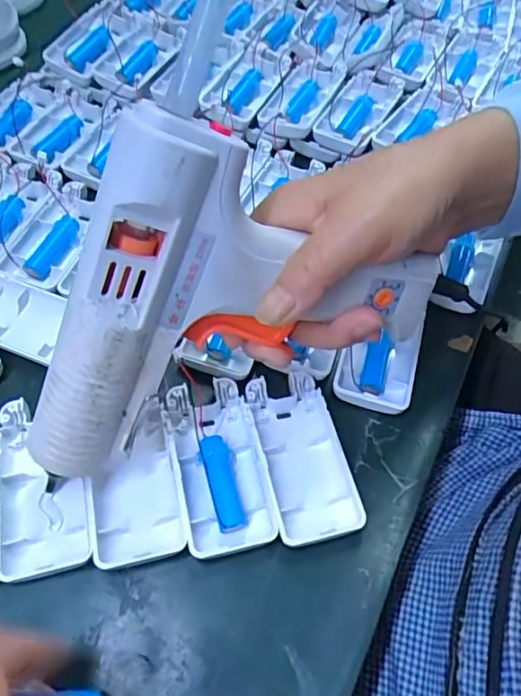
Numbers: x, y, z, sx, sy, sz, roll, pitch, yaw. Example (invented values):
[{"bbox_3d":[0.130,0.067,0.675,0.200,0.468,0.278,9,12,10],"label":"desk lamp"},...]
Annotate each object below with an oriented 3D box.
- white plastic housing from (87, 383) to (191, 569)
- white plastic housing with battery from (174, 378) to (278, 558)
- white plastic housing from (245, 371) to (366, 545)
[{"bbox_3d":[-0.062,0.066,0.282,0.046,0.014,0.090,-2,57,-3],"label":"white plastic housing"},{"bbox_3d":[-0.021,0.062,0.287,0.043,0.014,0.090,-9,58,-8],"label":"white plastic housing with battery"},{"bbox_3d":[0.022,0.057,0.292,0.046,0.012,0.091,-12,58,-9],"label":"white plastic housing"}]

